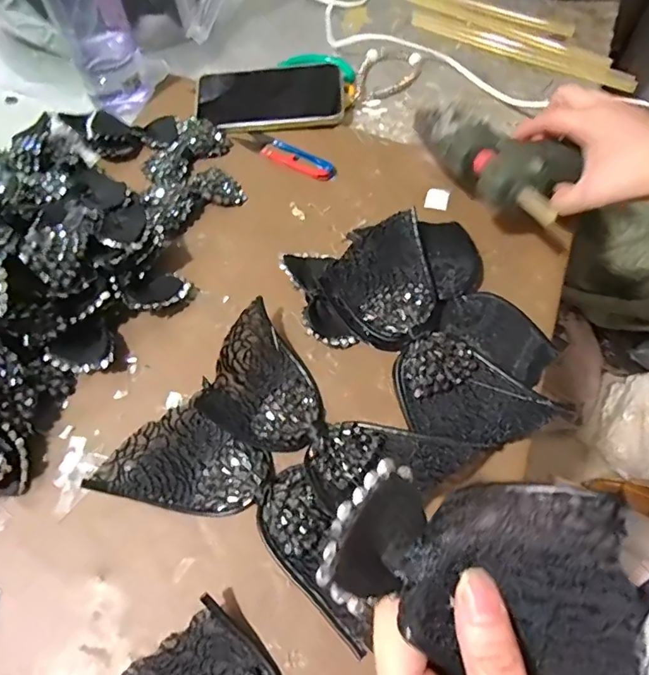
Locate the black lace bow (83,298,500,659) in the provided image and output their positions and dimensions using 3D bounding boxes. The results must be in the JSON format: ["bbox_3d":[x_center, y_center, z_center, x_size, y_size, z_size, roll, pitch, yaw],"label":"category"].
[{"bbox_3d":[0.000,0.058,0.352,0.197,0.031,0.092,33,66,17],"label":"black lace bow"}]

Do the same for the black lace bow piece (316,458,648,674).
[{"bbox_3d":[0.064,0.090,0.187,0.123,0.039,0.073,22,63,12],"label":"black lace bow piece"}]

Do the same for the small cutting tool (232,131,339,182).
[{"bbox_3d":[-0.040,-0.189,0.510,0.112,0.005,0.029,29,65,16],"label":"small cutting tool"}]

